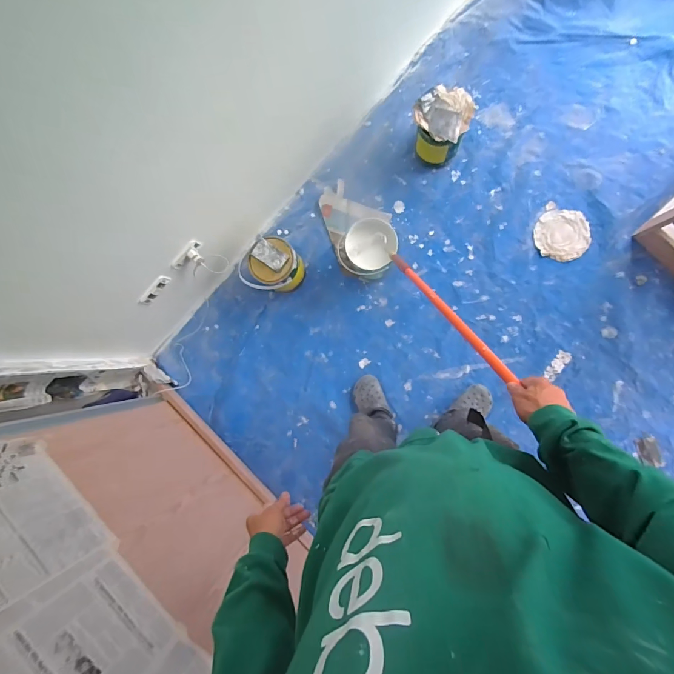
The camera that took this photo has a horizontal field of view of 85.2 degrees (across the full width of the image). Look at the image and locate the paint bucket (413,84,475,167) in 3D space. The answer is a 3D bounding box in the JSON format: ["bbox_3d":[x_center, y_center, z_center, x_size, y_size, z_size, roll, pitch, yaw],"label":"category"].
[{"bbox_3d":[0.353,-0.708,1.253,0.169,0.225,0.173,0,88,8],"label":"paint bucket"}]

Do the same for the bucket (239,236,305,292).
[{"bbox_3d":[-0.213,-0.237,1.318,0.171,0.213,0.197,43,94,8],"label":"bucket"}]

